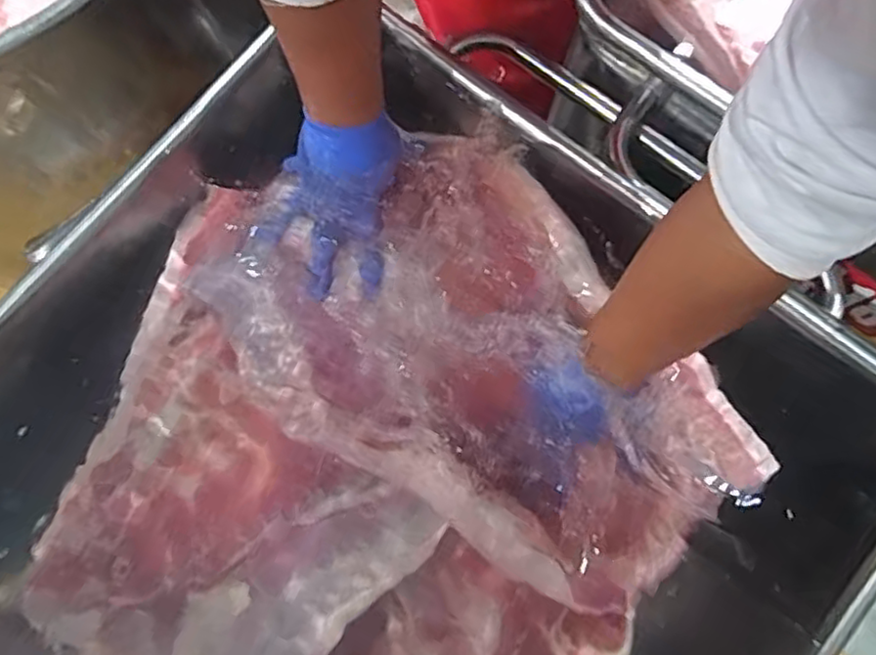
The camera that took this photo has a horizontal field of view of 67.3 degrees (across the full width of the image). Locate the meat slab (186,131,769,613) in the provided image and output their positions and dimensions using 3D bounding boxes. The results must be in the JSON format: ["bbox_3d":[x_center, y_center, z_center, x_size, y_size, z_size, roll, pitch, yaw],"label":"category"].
[{"bbox_3d":[0.027,0.022,0.551,0.459,0.086,0.278,40,83,8],"label":"meat slab"}]

